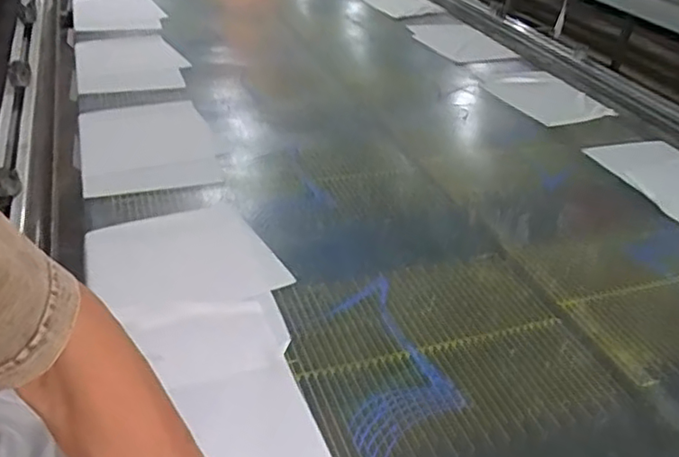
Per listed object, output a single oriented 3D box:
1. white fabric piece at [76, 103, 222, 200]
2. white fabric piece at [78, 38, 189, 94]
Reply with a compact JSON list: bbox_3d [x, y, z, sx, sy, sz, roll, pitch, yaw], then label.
[{"bbox_3d":[-0.324,-0.140,1.031,0.210,0.011,0.289,-7,38,-20],"label":"white fabric piece"},{"bbox_3d":[-0.458,-0.367,1.341,0.222,0.034,0.304,-8,37,-19],"label":"white fabric piece"}]

